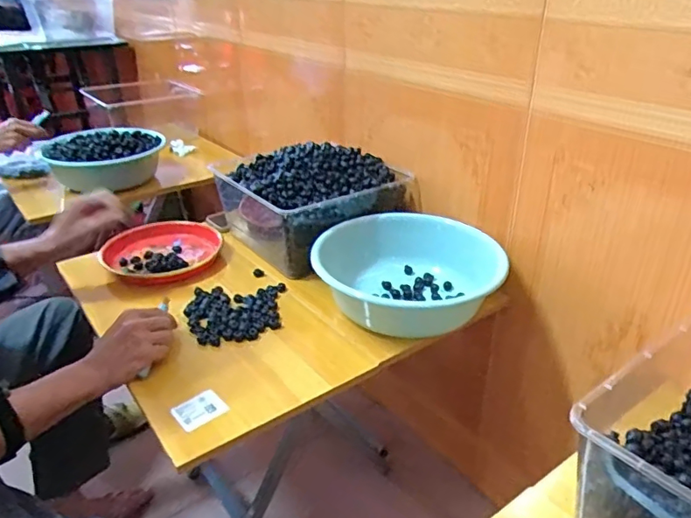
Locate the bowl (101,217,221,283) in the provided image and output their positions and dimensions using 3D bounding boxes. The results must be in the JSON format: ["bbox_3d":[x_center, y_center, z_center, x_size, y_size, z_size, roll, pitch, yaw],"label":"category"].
[{"bbox_3d":[-0.357,-0.016,1.077,0.185,0.059,0.182,0,28,0],"label":"bowl"}]

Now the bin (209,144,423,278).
[{"bbox_3d":[-0.063,-0.124,1.107,0.306,0.165,0.340,-19,33,-31],"label":"bin"}]

